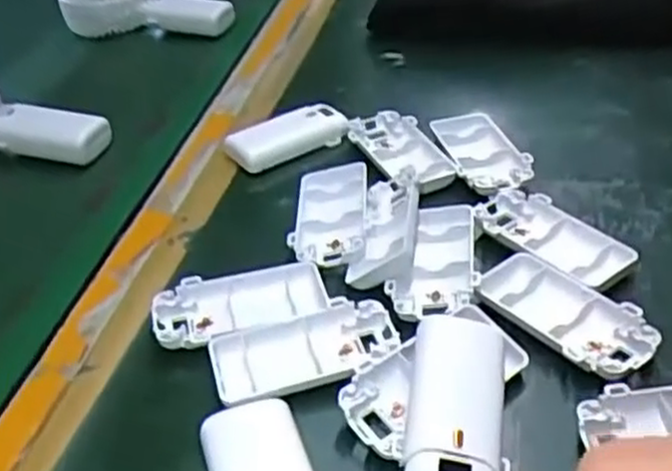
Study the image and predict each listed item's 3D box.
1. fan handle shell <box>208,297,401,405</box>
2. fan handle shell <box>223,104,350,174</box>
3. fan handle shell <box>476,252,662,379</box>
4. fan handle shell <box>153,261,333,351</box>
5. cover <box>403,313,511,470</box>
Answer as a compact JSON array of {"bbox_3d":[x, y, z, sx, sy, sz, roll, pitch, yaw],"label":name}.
[{"bbox_3d":[-0.015,0.058,0.391,0.093,0.013,0.048,-14,39,-14],"label":"fan handle shell"},{"bbox_3d":[-0.035,-0.073,0.564,0.087,0.017,0.038,-21,42,-22],"label":"fan handle shell"},{"bbox_3d":[0.119,0.042,0.403,0.049,0.018,0.095,-27,44,-29],"label":"fan handle shell"},{"bbox_3d":[-0.053,0.038,0.422,0.093,0.010,0.046,-10,39,-10],"label":"fan handle shell"},{"bbox_3d":[0.057,0.081,0.356,0.046,0.027,0.093,3,38,7],"label":"cover"}]

